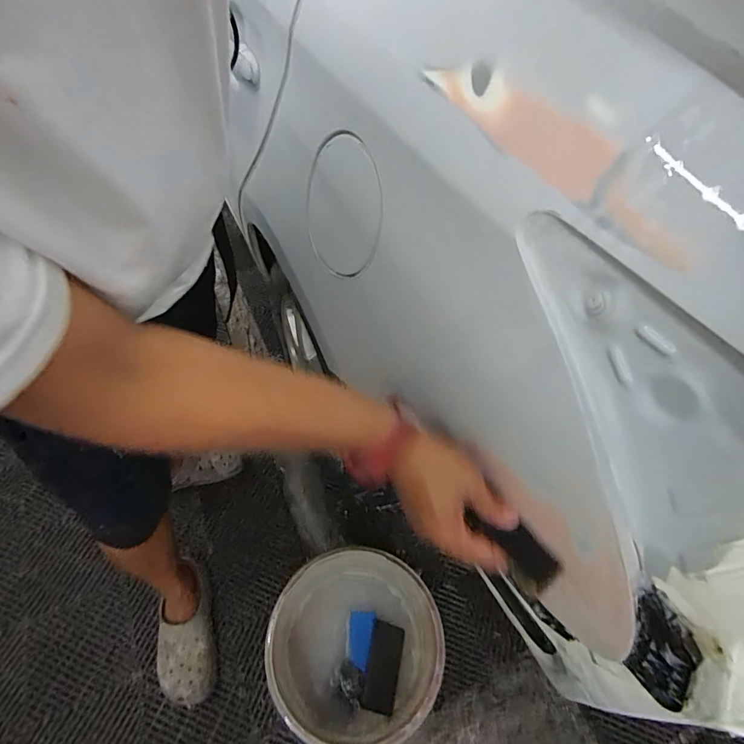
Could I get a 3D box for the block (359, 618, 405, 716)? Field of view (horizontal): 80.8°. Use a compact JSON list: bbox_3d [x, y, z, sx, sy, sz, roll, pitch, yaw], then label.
[{"bbox_3d":[0.020,0.569,0.848,0.063,0.022,0.144,14,57,3],"label":"block"}]

